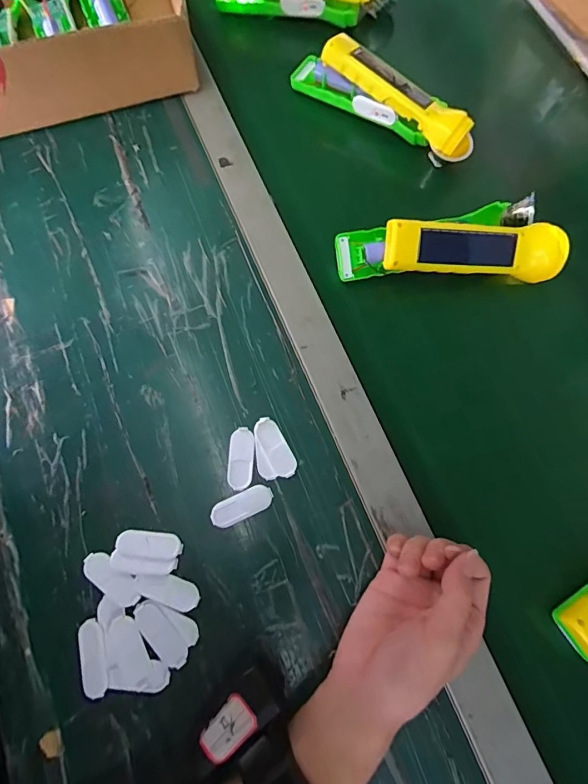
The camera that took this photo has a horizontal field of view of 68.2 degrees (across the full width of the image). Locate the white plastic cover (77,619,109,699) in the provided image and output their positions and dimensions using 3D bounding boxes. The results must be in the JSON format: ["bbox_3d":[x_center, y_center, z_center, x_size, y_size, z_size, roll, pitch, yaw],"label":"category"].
[{"bbox_3d":[-0.145,0.194,0.316,0.018,0.006,0.051,-12,75,-5],"label":"white plastic cover"}]

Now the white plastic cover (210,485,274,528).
[{"bbox_3d":[-0.041,0.091,0.345,0.051,0.004,0.021,-24,77,-8],"label":"white plastic cover"}]

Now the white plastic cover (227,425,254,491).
[{"bbox_3d":[-0.043,0.054,0.356,0.019,0.004,0.050,5,74,-1],"label":"white plastic cover"}]

